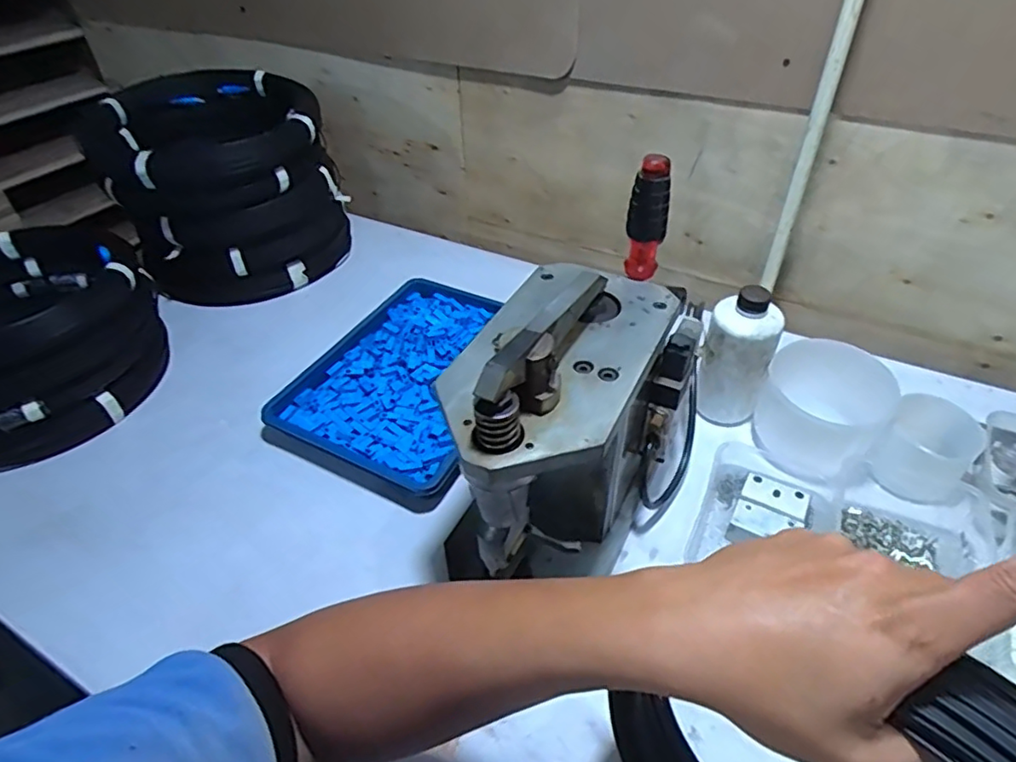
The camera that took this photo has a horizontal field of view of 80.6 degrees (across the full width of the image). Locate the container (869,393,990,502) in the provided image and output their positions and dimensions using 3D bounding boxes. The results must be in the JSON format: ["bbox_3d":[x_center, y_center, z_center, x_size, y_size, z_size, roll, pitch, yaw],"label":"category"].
[{"bbox_3d":[0.428,0.067,0.612,0.080,0.065,0.092,30,51,30],"label":"container"}]

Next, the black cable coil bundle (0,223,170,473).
[{"bbox_3d":[-0.578,-0.045,0.703,0.273,0.164,0.282,25,49,25],"label":"black cable coil bundle"}]

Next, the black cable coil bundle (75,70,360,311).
[{"bbox_3d":[-0.404,-0.290,0.904,0.280,0.266,0.305,-15,44,-14],"label":"black cable coil bundle"}]

